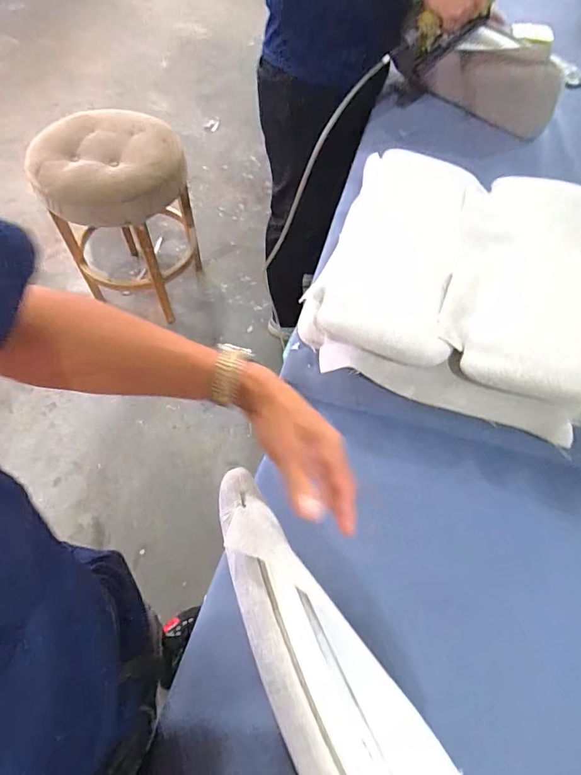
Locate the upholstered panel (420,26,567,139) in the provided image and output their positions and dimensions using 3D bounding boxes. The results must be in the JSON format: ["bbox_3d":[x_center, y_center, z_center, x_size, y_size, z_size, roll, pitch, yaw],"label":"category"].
[{"bbox_3d":[0.426,-0.635,0.910,0.276,0.149,0.017,21,60,-1],"label":"upholstered panel"}]

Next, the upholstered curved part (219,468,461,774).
[{"bbox_3d":[0.031,0.237,0.347,0.096,0.046,0.369,-27,69,-16],"label":"upholstered curved part"}]

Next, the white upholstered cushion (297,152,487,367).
[{"bbox_3d":[0.170,-0.216,0.682,0.209,0.085,0.414,17,60,9],"label":"white upholstered cushion"}]

